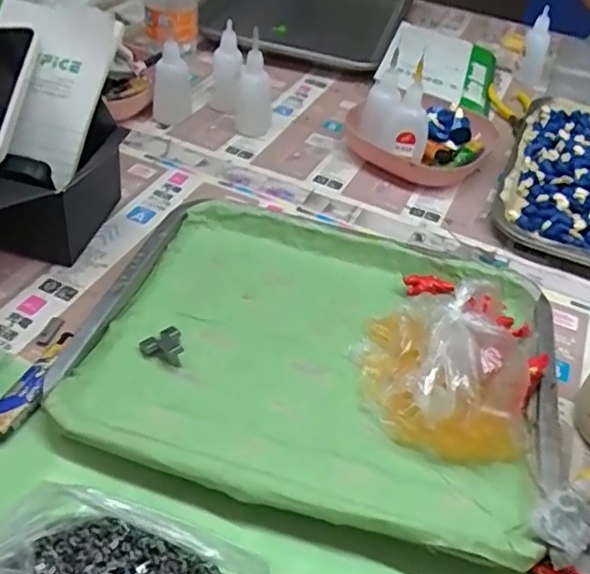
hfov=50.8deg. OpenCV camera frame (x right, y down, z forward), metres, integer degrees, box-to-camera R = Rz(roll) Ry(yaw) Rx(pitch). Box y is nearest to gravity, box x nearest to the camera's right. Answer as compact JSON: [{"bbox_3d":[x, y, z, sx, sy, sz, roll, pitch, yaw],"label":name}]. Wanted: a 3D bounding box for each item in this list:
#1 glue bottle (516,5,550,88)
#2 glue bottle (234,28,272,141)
[{"bbox_3d":[0.292,-0.287,0.754,0.030,0.084,0.031,19,44,15],"label":"glue bottle"},{"bbox_3d":[-0.040,-0.196,0.610,0.037,0.092,0.032,2,43,-4],"label":"glue bottle"}]

